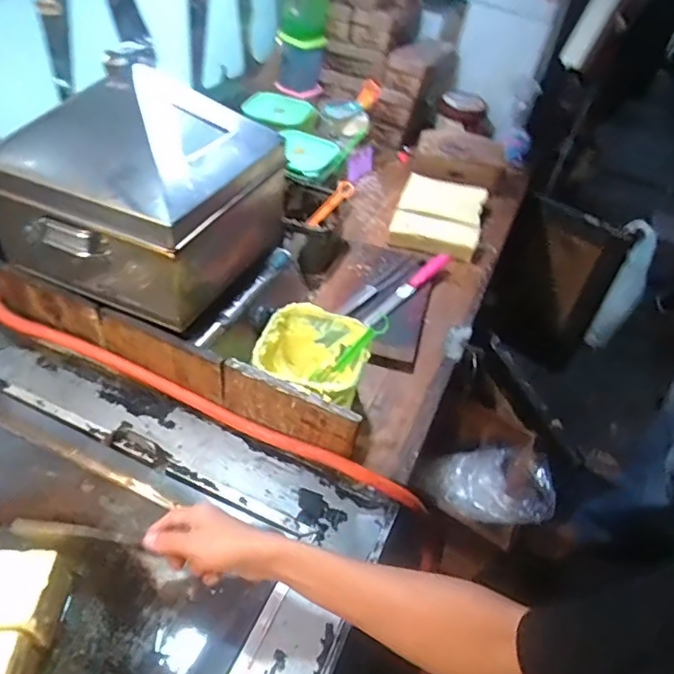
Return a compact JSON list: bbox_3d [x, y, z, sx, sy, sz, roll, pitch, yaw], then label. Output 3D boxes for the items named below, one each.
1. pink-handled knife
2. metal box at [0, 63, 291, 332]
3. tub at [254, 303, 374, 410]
[{"bbox_3d":[0.143,-0.100,1.002,0.032,0.023,0.294,30,46,20],"label":"pink-handled knife"},{"bbox_3d":[-0.267,-0.221,0.785,0.291,0.286,0.330,23,44,14],"label":"metal box"},{"bbox_3d":[-0.036,0.051,0.780,0.146,0.114,0.159,18,43,9],"label":"tub"}]

